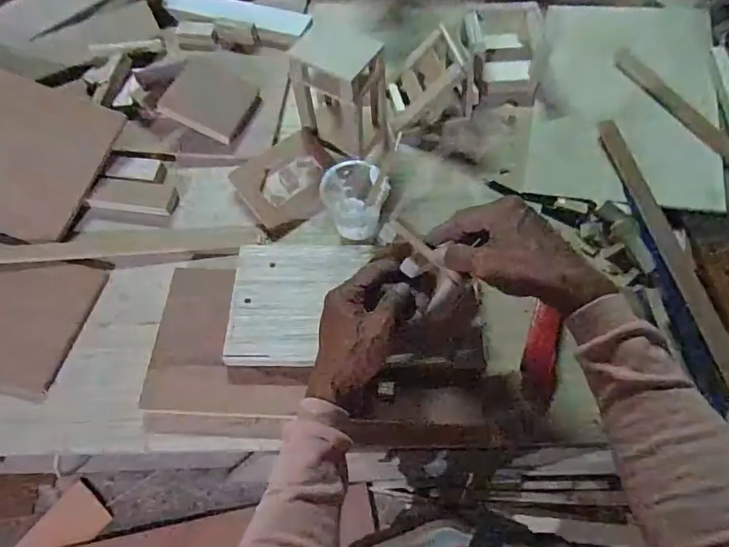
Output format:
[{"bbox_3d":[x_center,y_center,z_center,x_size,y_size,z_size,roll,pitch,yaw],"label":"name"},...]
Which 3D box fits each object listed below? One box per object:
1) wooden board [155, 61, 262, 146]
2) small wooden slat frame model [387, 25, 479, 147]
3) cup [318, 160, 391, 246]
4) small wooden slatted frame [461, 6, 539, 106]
[{"bbox_3d":[-0.205,-0.233,0.633,0.105,0.009,0.100,24,69,-15],"label":"wooden board"},{"bbox_3d":[0.080,-0.252,0.616,0.121,0.084,0.104,-30,67,-14],"label":"small wooden slat frame model"},{"bbox_3d":[-0.010,-0.078,0.536,0.063,0.097,0.076,-31,67,-14],"label":"cup"},{"bbox_3d":[0.192,-0.310,0.663,0.108,0.073,0.137,-3,63,-1],"label":"small wooden slatted frame"}]

